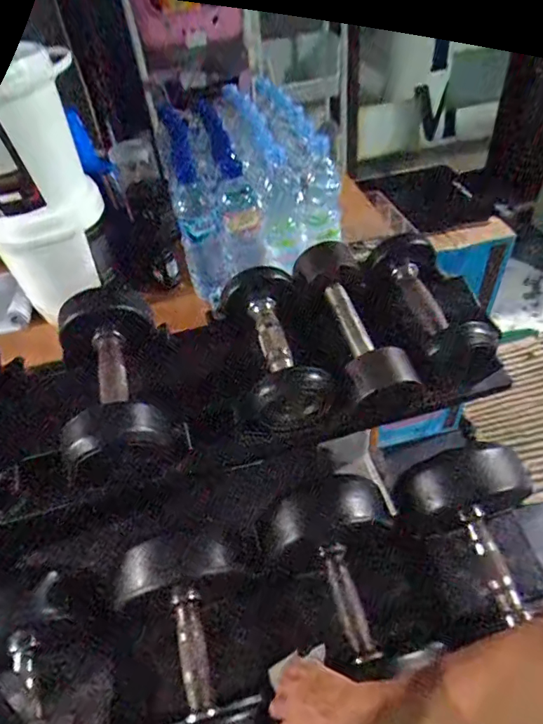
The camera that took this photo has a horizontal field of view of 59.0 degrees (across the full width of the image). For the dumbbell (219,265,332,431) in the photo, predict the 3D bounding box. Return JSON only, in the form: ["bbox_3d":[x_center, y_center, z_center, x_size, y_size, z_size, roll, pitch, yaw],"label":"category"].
[{"bbox_3d":[0.004,-0.025,0.615,0.090,0.083,0.209,-16,63,-9],"label":"dumbbell"}]

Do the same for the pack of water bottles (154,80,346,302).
[{"bbox_3d":[-0.063,-0.358,0.934,0.260,0.198,0.451,-13,44,-6],"label":"pack of water bottles"}]

